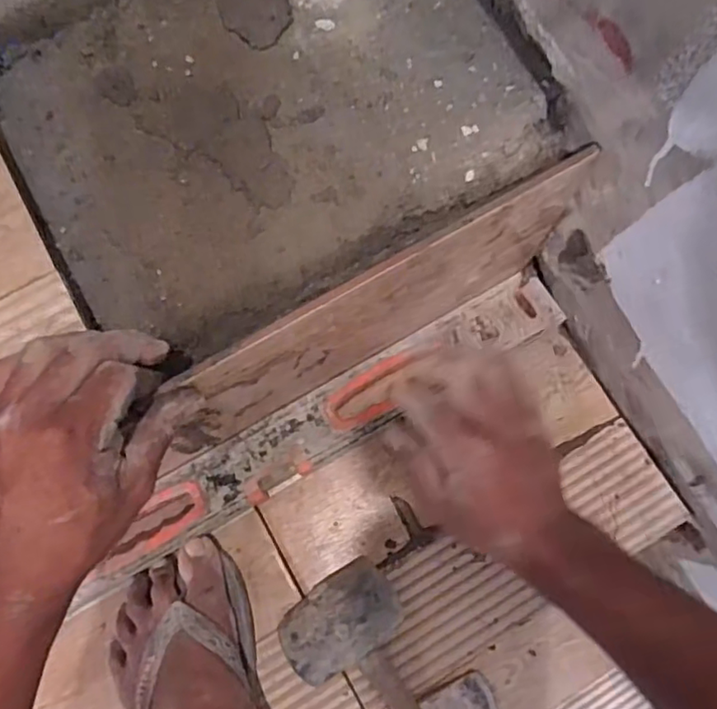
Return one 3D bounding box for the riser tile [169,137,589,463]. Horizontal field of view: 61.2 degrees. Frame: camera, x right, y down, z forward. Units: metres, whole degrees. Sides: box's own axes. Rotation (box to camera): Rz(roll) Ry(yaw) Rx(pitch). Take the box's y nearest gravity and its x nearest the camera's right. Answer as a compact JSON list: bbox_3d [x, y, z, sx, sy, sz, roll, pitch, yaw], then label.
[{"bbox_3d":[0.013,-0.028,0.448,0.328,0.190,0.015,-29,78,-6],"label":"riser tile"}]

